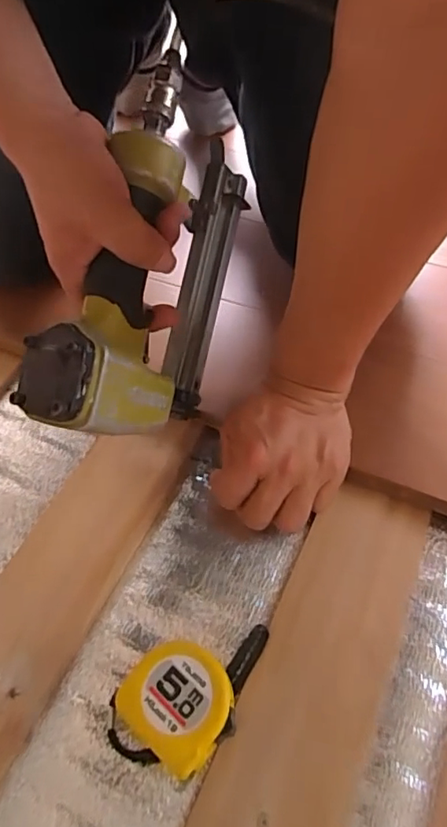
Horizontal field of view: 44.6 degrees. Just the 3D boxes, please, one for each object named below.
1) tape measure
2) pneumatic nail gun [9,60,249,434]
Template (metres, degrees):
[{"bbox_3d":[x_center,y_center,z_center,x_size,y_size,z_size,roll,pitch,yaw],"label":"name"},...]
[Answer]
[{"bbox_3d":[-0.025,0.175,0.348,0.081,0.029,0.091,11,55,12],"label":"tape measure"},{"bbox_3d":[-0.053,-0.098,0.404,0.065,0.157,0.250,7,76,25],"label":"pneumatic nail gun"}]

